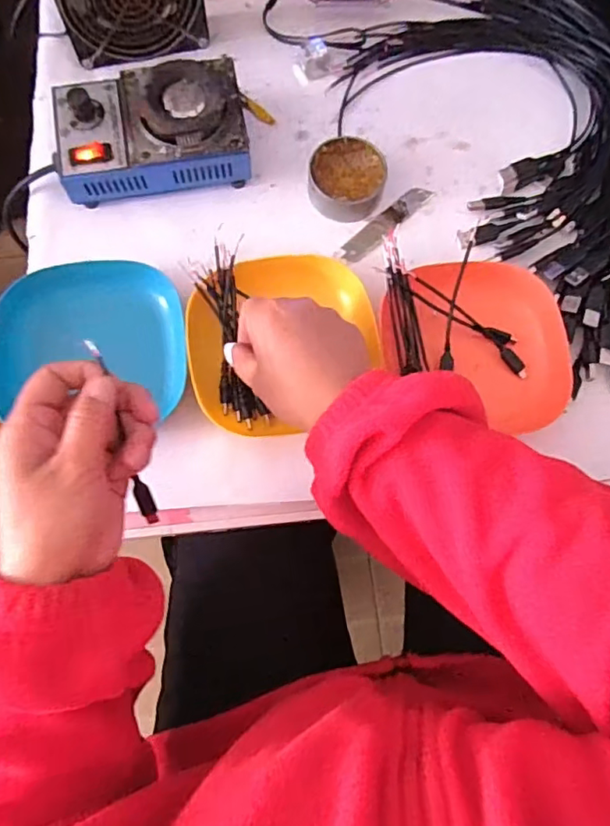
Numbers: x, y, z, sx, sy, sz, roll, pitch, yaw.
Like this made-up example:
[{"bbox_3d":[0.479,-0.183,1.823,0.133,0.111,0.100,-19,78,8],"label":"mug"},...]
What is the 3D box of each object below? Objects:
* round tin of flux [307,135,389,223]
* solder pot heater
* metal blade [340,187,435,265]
[{"bbox_3d":[0.036,-0.195,0.473,0.062,0.022,0.067,0,76,-1],"label":"round tin of flux"},{"bbox_3d":[-0.123,-0.232,0.456,0.147,0.059,0.096,-6,76,-3],"label":"solder pot heater"},{"bbox_3d":[0.069,-0.162,0.478,0.096,0.004,0.019,-43,81,-11],"label":"metal blade"}]

